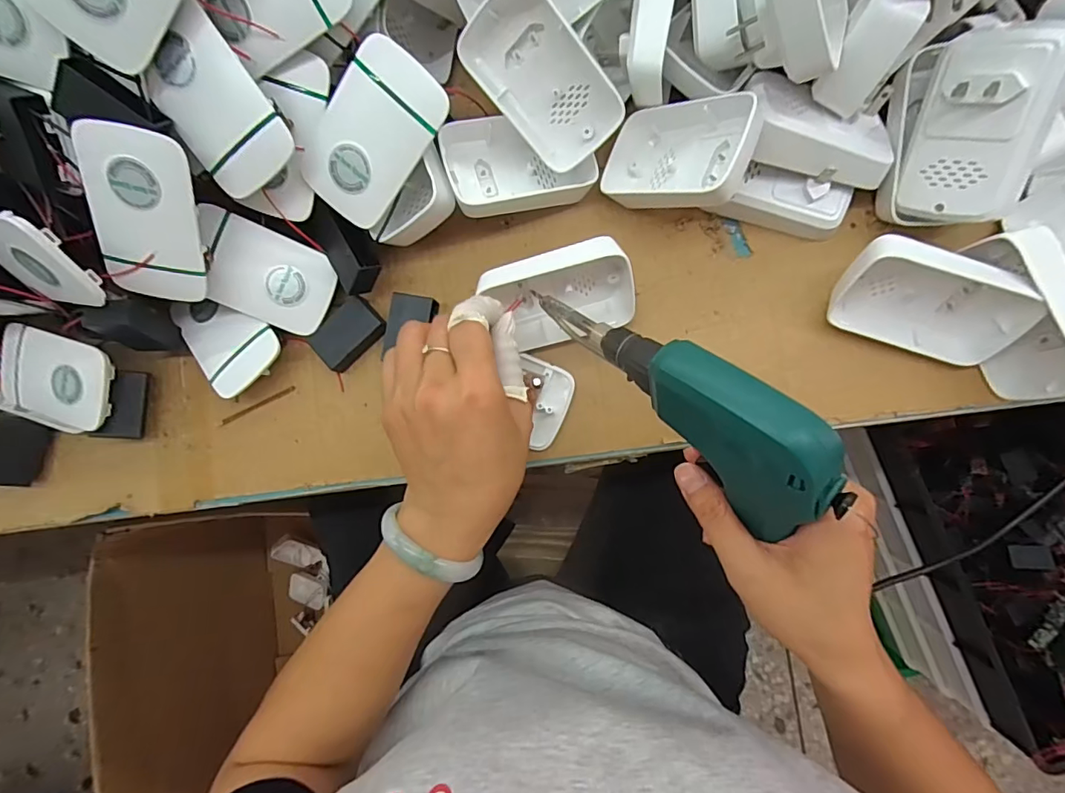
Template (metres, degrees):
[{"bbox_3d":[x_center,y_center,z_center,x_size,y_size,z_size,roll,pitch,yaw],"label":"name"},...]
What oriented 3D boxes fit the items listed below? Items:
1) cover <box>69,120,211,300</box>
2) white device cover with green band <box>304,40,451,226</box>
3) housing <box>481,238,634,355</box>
[{"bbox_3d":[-0.225,-0.103,0.296,0.057,0.007,0.096,9,123,-3],"label":"cover"},{"bbox_3d":[-0.095,-0.152,0.300,0.058,0.007,0.096,39,114,-9],"label":"white device cover with green band"},{"bbox_3d":[0.019,-0.064,0.327,0.086,0.049,0.051,-14,87,5],"label":"housing"}]

